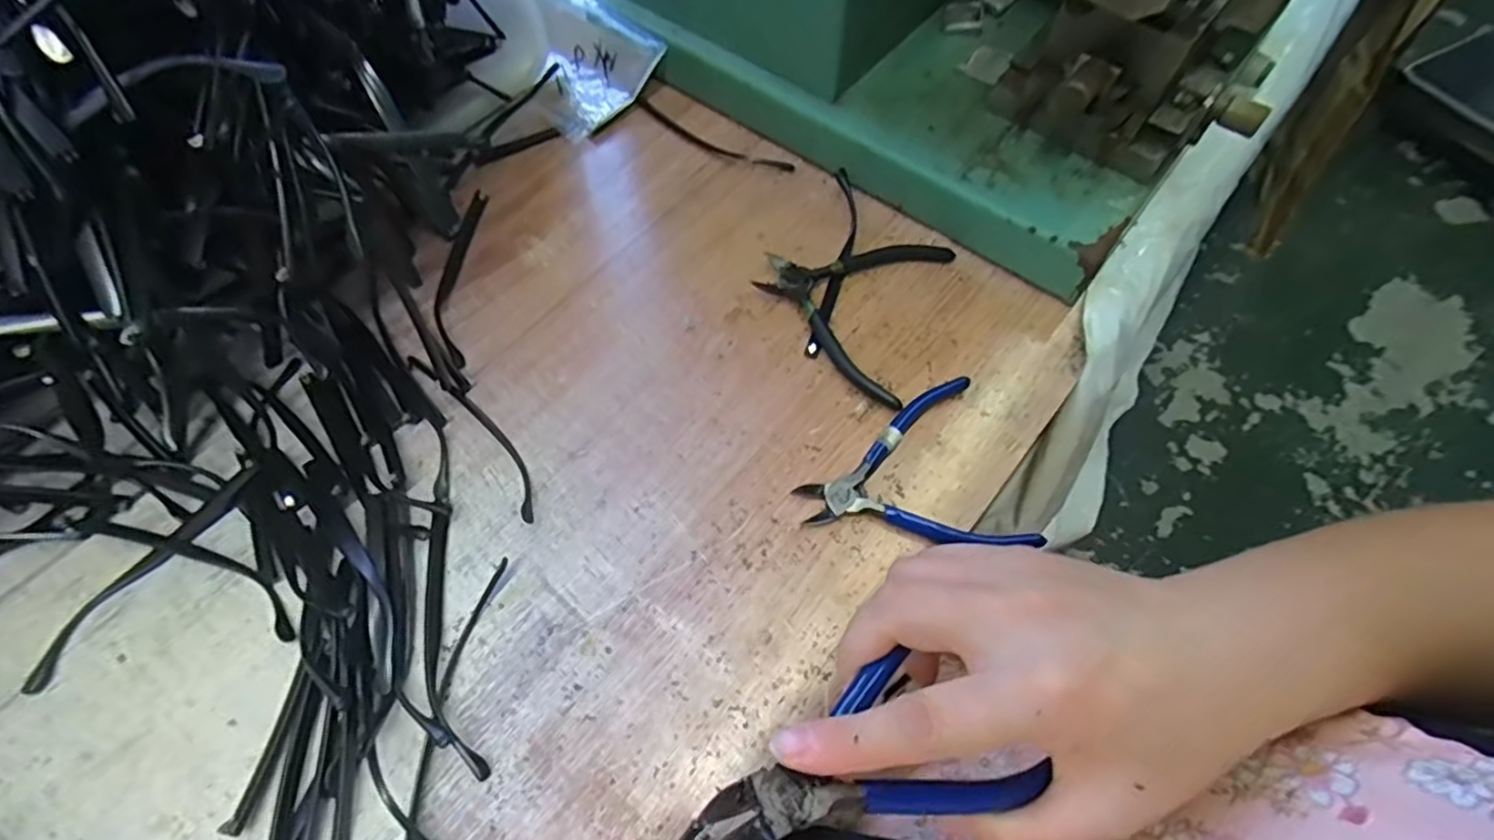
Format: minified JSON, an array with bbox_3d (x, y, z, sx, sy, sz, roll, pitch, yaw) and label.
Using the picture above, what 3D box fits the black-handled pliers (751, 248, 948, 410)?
[{"bbox_3d":[0.060,-0.075,0.417,0.105,0.018,0.124,19,65,9],"label":"black-handled pliers"}]

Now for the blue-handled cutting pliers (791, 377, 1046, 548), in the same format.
[{"bbox_3d":[0.083,0.029,0.367,0.111,0.011,0.096,-11,64,-5],"label":"blue-handled cutting pliers"}]

